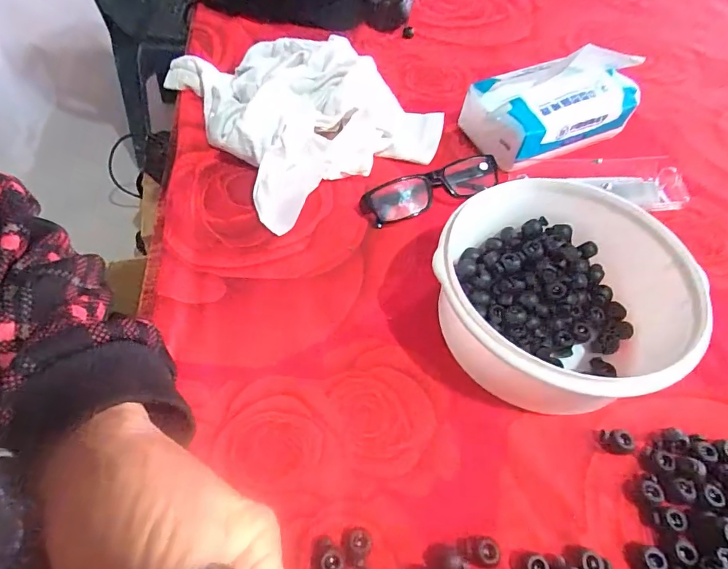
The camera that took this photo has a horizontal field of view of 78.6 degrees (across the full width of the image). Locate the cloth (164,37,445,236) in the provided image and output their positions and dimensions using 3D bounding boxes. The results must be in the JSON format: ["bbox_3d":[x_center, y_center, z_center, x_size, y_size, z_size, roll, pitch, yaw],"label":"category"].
[{"bbox_3d":[-0.061,-0.195,0.460,0.229,0.056,0.259,-30,61,-23],"label":"cloth"}]

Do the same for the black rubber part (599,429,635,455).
[{"bbox_3d":[0.164,0.102,0.287,0.016,0.014,0.012,11,53,4],"label":"black rubber part"}]

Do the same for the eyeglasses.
[{"bbox_3d":[0.061,-0.088,0.407,0.126,0.029,0.038,-20,57,-18],"label":"eyeglasses"}]

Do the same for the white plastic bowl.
[{"bbox_3d":[0.138,0.012,0.312,0.155,0.076,0.160,2,53,-2],"label":"white plastic bowl"}]

